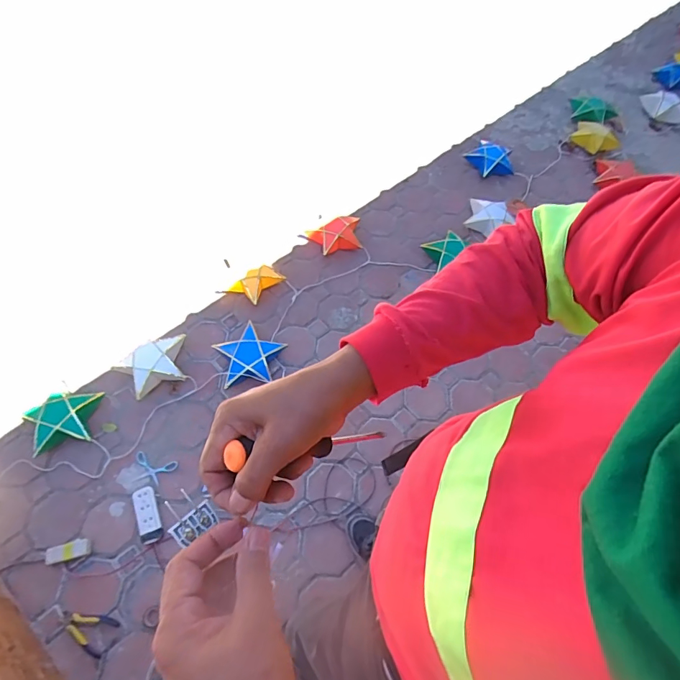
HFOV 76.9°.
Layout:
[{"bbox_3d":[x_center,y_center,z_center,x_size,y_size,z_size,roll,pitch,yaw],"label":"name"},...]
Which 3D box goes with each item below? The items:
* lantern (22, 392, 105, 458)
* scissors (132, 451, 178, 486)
[{"bbox_3d":[-0.884,0.252,1.389,0.216,0.079,0.173,-17,65,-11],"label":"lantern"},{"bbox_3d":[-0.604,0.417,1.385,0.134,0.007,0.086,17,61,-2],"label":"scissors"}]

